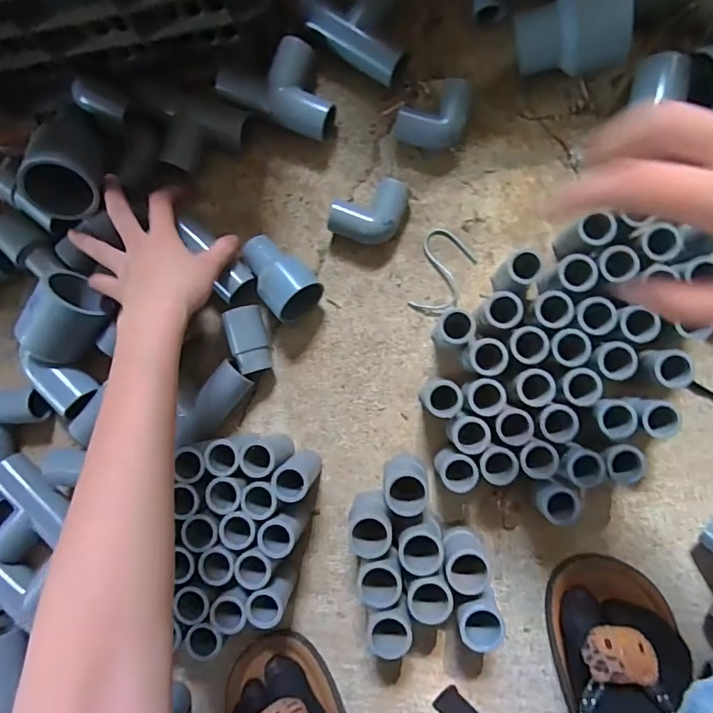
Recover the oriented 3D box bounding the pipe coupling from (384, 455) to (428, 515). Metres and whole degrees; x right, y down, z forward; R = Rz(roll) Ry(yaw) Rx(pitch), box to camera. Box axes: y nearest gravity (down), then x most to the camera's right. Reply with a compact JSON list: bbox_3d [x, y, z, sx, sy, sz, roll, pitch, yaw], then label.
[{"bbox_3d":[0.041,0.100,0.385,0.034,0.059,0.033,-16,86,4],"label":"pipe coupling"}]

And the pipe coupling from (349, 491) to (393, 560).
[{"bbox_3d":[0.012,0.134,0.386,0.033,0.060,0.037,-6,87,5],"label":"pipe coupling"}]

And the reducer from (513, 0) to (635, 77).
[{"bbox_3d":[0.169,-0.255,0.384,0.074,0.066,0.059,-8,87,5],"label":"reducer"}]

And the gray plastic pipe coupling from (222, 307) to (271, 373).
[{"bbox_3d":[-0.094,-0.015,0.421,0.030,0.027,0.058,-15,86,4],"label":"gray plastic pipe coupling"}]

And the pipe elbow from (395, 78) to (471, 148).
[{"bbox_3d":[0.066,-0.205,0.406,0.058,0.034,0.056,11,89,5],"label":"pipe elbow"}]

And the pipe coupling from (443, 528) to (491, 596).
[{"bbox_3d":[0.085,0.160,0.381,0.031,0.056,0.037,-5,87,5],"label":"pipe coupling"}]

